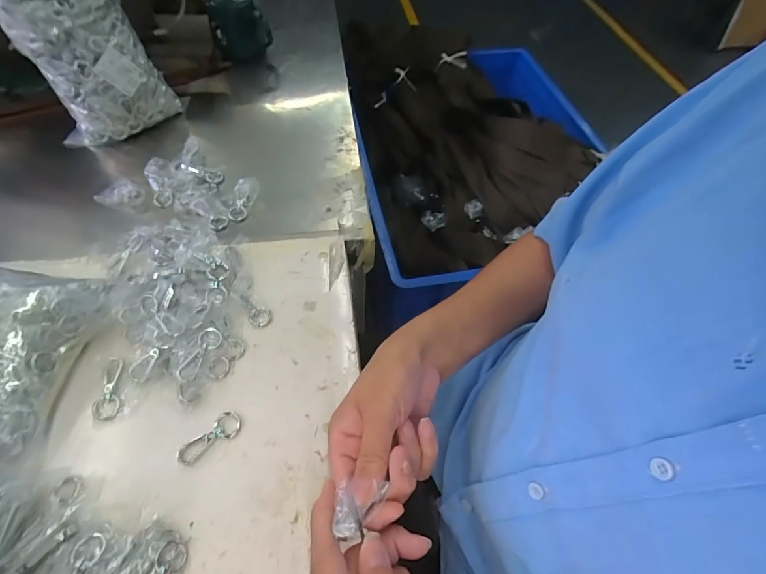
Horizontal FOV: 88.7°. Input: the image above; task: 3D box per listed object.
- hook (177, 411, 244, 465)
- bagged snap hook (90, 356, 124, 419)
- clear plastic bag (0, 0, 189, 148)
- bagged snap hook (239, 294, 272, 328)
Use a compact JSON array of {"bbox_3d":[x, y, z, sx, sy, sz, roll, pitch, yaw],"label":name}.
[{"bbox_3d":[-0.158,0.137,0.356,0.060,0.008,0.025,-35,65,-24],"label":"hook"},{"bbox_3d":[-0.261,0.096,0.372,0.023,0.012,0.057,-6,57,-8],"label":"bagged snap hook"},{"bbox_3d":[-0.395,-0.321,0.518,0.162,0.216,0.111,-27,61,-20],"label":"clear plastic bag"},{"bbox_3d":[-0.140,0.026,0.428,0.023,0.007,0.044,-38,81,-25],"label":"bagged snap hook"}]

